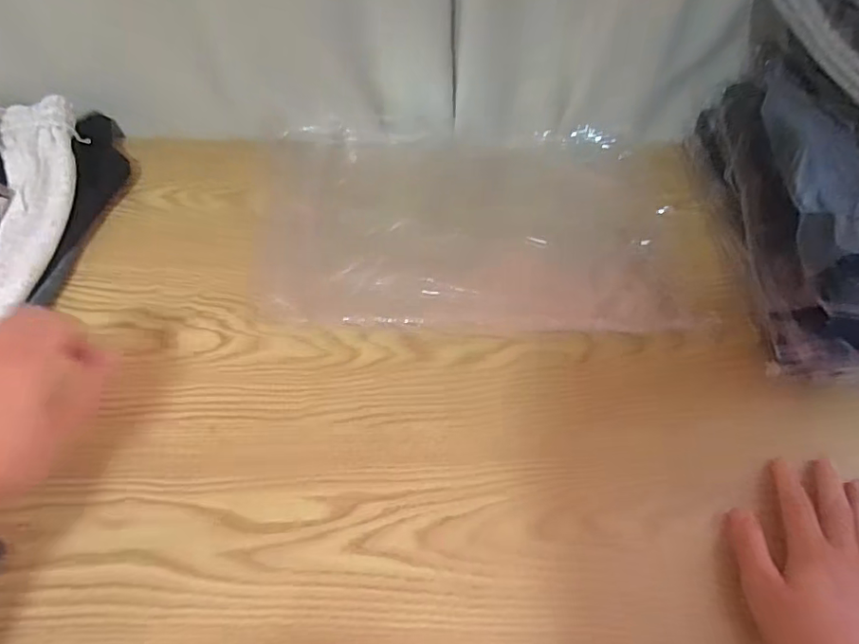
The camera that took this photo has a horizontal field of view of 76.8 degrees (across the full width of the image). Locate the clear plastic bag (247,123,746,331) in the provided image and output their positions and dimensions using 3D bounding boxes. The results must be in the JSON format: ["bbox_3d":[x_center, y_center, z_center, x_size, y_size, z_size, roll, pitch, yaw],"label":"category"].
[{"bbox_3d":[0.068,-0.121,0.596,0.487,0.023,0.305,2,53,0],"label":"clear plastic bag"}]

